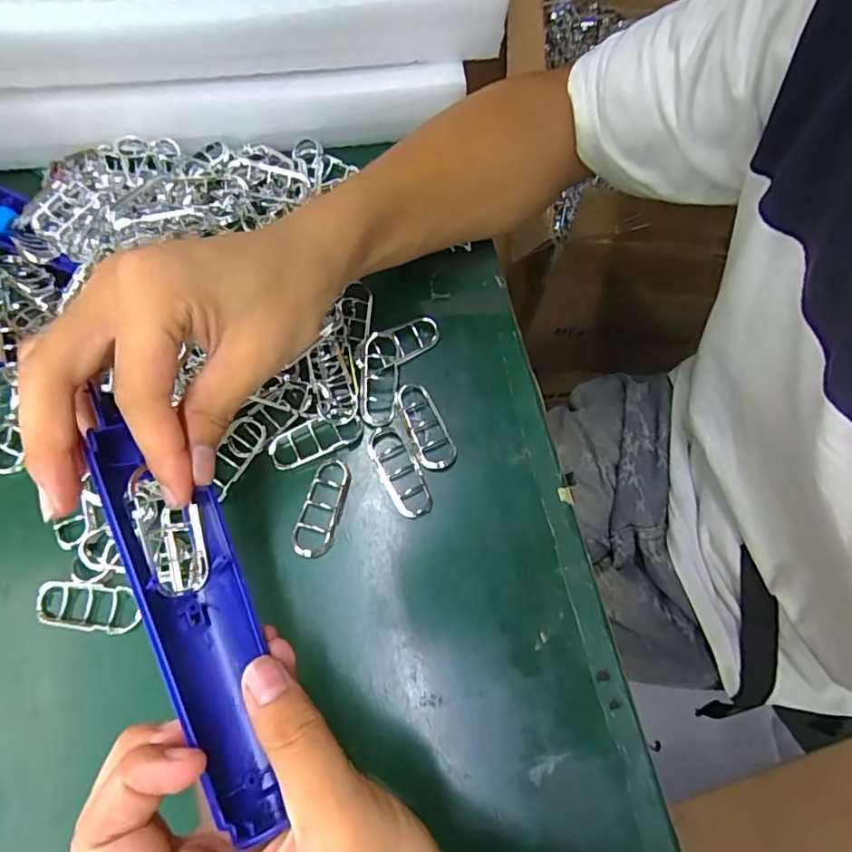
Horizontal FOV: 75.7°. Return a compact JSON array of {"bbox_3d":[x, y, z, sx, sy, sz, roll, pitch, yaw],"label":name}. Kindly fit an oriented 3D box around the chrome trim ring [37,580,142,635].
[{"bbox_3d":[-0.167,0.091,0.275,0.052,0.010,0.022,6,71,-1],"label":"chrome trim ring"}]

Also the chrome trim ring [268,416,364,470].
[{"bbox_3d":[-0.061,0.007,0.304,0.052,0.004,0.020,-22,73,-10],"label":"chrome trim ring"}]

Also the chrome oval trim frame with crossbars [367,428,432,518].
[{"bbox_3d":[-0.015,0.025,0.302,0.021,0.008,0.054,-28,74,-11],"label":"chrome oval trim frame with crossbars"}]

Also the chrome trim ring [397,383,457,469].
[{"bbox_3d":[-0.001,-0.001,0.311,0.020,0.009,0.055,-22,73,-10],"label":"chrome trim ring"}]

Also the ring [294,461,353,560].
[{"bbox_3d":[-0.055,0.044,0.294,0.020,0.006,0.054,13,71,2],"label":"ring"}]

